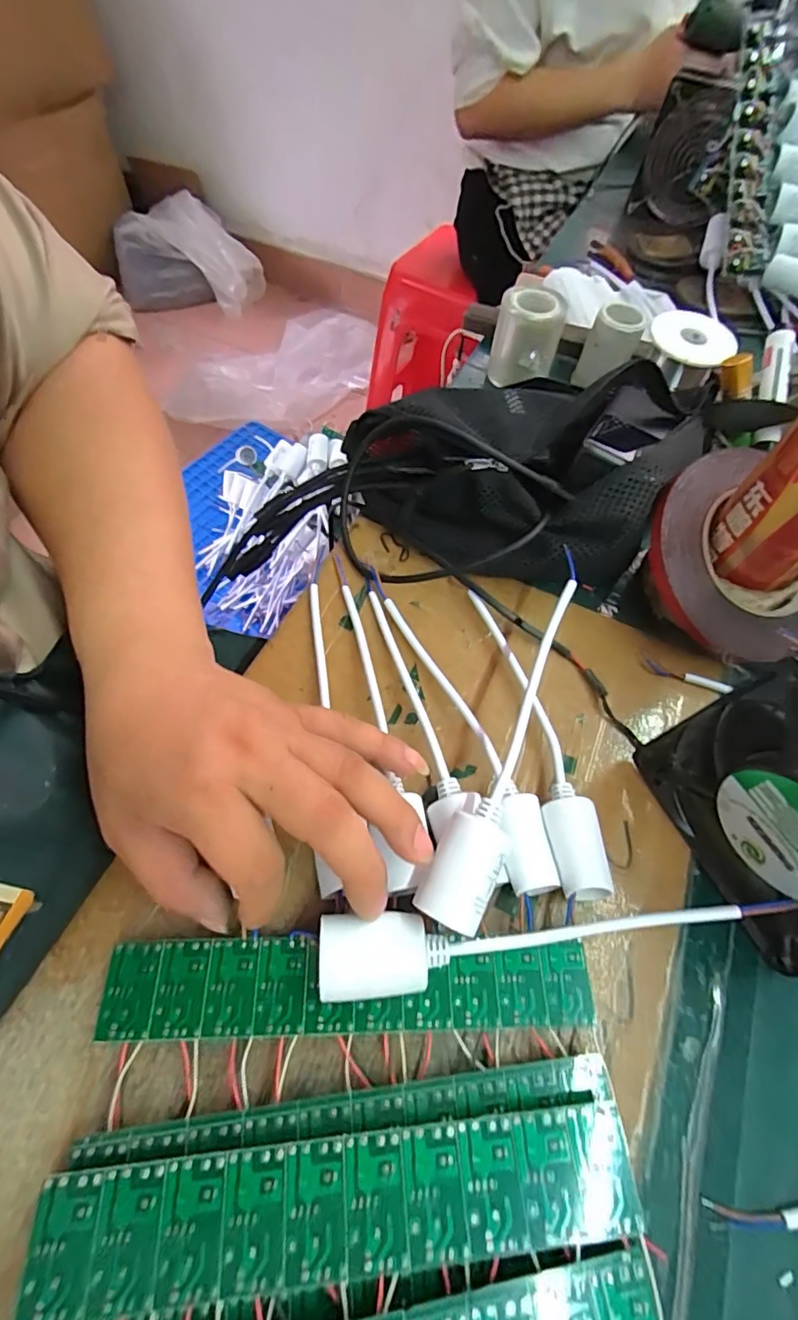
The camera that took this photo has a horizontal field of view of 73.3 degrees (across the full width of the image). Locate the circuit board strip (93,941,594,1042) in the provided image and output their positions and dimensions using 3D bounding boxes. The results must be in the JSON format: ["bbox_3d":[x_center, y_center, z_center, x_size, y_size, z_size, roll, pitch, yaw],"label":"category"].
[{"bbox_3d":[-0.019,0.140,0.227,0.200,0.004,0.034,3,61,-3],"label":"circuit board strip"}]

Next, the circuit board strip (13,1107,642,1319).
[{"bbox_3d":[-0.018,0.188,0.184,0.201,0.004,0.037,-3,56,-5],"label":"circuit board strip"}]

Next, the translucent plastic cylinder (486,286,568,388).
[{"bbox_3d":[0.104,-0.264,0.440,0.052,0.055,0.046,16,60,5],"label":"translucent plastic cylinder"}]

